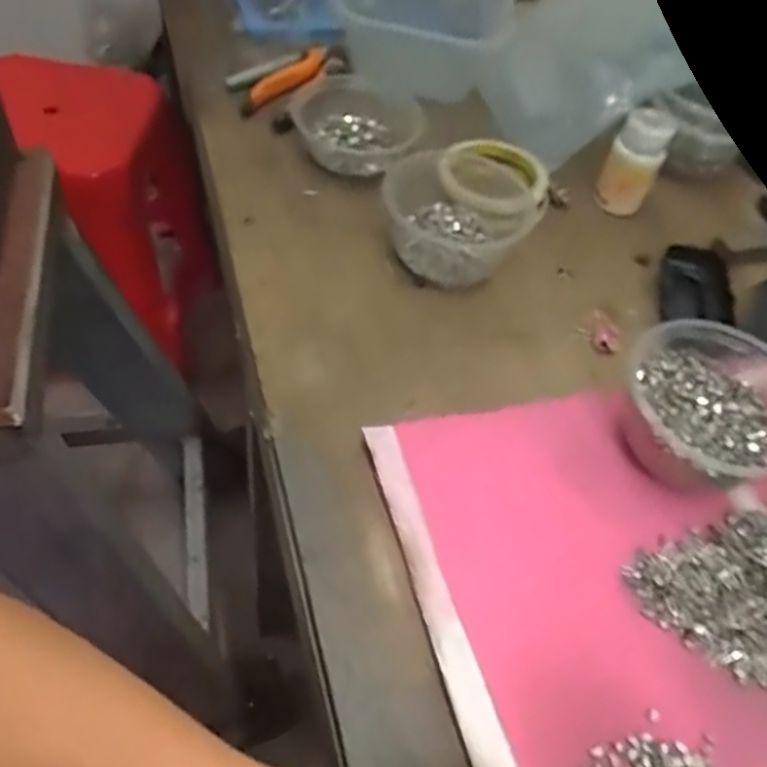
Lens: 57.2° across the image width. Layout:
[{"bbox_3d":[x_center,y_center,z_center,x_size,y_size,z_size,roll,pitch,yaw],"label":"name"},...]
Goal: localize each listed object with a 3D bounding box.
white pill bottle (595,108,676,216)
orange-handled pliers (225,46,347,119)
[{"bbox_3d":[0.220,-0.193,0.622,0.044,0.080,0.045,2,53,-3],"label":"white pill bottle"},{"bbox_3d":[-0.090,-0.298,0.684,0.127,0.020,0.050,-26,61,-26],"label":"orange-handled pliers"}]

